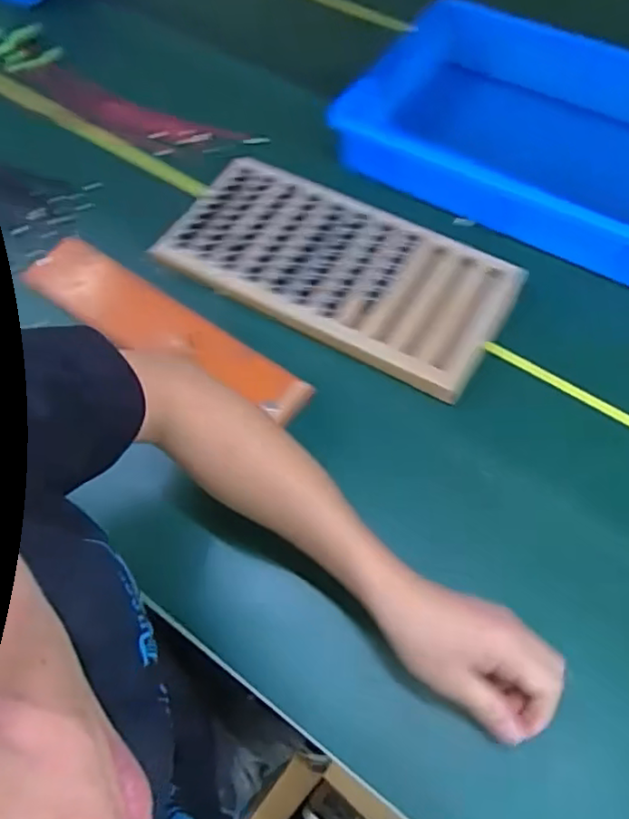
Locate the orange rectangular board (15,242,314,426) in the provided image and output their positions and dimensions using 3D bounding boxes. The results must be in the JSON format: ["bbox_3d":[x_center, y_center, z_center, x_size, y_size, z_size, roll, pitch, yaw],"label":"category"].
[{"bbox_3d":[-0.158,-0.081,0.637,0.327,0.031,0.072,32,67,15],"label":"orange rectangular board"}]

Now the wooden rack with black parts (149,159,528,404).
[{"bbox_3d":[0.025,-0.147,0.667,0.351,0.035,0.167,25,65,13],"label":"wooden rack with black parts"}]

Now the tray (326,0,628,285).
[{"bbox_3d":[0.281,-0.313,0.729,0.448,0.084,0.280,26,65,13],"label":"tray"}]

